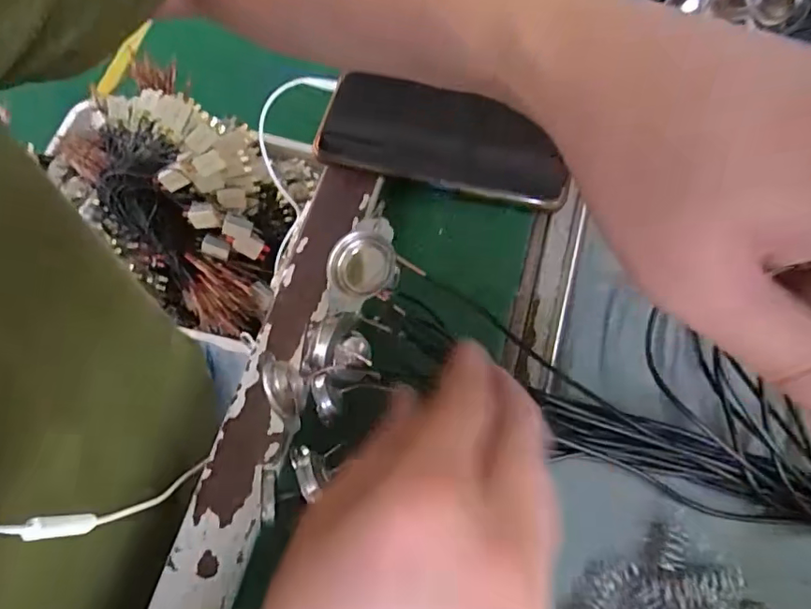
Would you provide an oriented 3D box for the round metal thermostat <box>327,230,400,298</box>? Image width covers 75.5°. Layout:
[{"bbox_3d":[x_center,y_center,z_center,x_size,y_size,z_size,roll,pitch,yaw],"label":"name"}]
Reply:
[{"bbox_3d":[-0.017,-0.016,0.204,0.026,0.006,0.025,-1,70,2],"label":"round metal thermostat"}]

